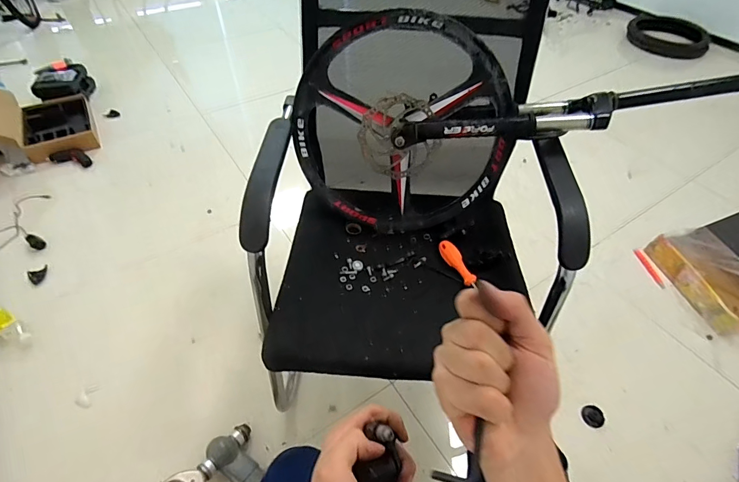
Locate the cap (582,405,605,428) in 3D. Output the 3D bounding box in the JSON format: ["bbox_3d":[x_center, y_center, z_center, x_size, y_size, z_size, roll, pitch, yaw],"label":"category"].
[{"bbox_3d":[0.590,0.462,1.035,0.051,0.013,0.054,1,49,-2],"label":"cap"}]

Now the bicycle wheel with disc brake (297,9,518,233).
[{"bbox_3d":[0.069,-0.208,0.765,0.408,0.401,0.087,10,28,0],"label":"bicycle wheel with disc brake"}]

